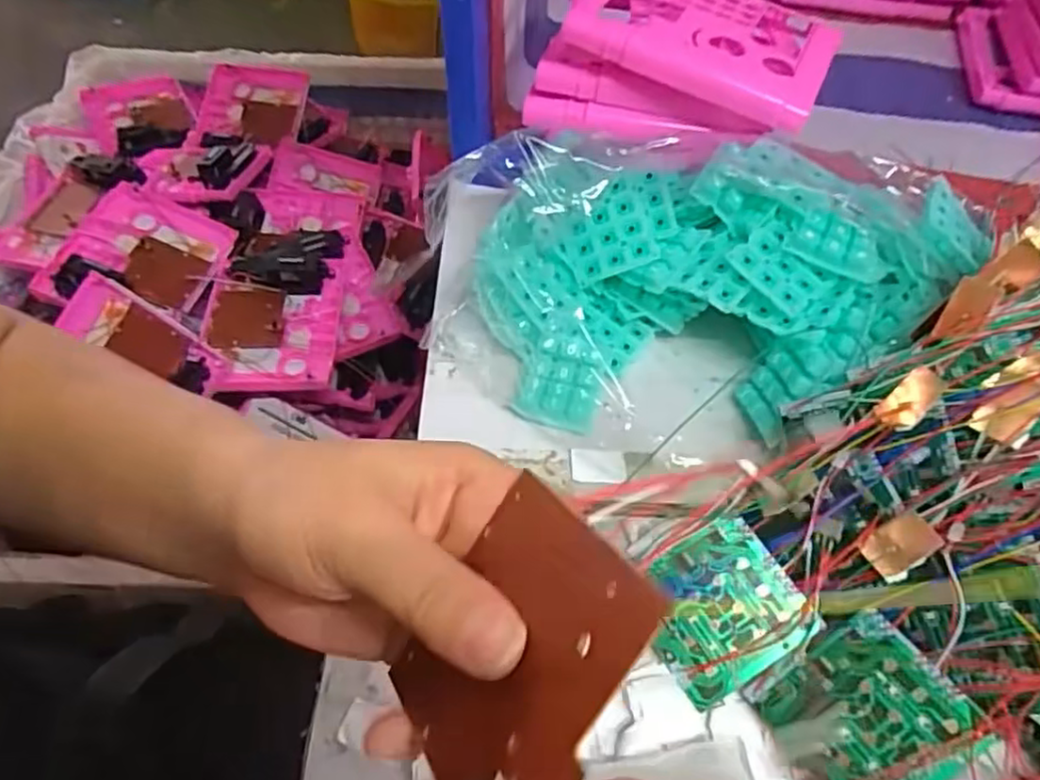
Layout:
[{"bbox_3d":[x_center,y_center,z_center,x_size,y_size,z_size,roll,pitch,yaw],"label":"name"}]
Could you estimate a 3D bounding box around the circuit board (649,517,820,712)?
[{"bbox_3d":[0.098,0.107,0.341,0.070,0.004,0.069,-35,67,1],"label":"circuit board"}]

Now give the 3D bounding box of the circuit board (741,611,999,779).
[{"bbox_3d":[0.152,0.143,0.305,0.072,0.004,0.072,-39,52,1],"label":"circuit board"}]

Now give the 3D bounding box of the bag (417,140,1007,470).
[{"bbox_3d":[0.095,-0.047,0.408,0.292,0.115,0.151,2,56,1],"label":"bag"}]

